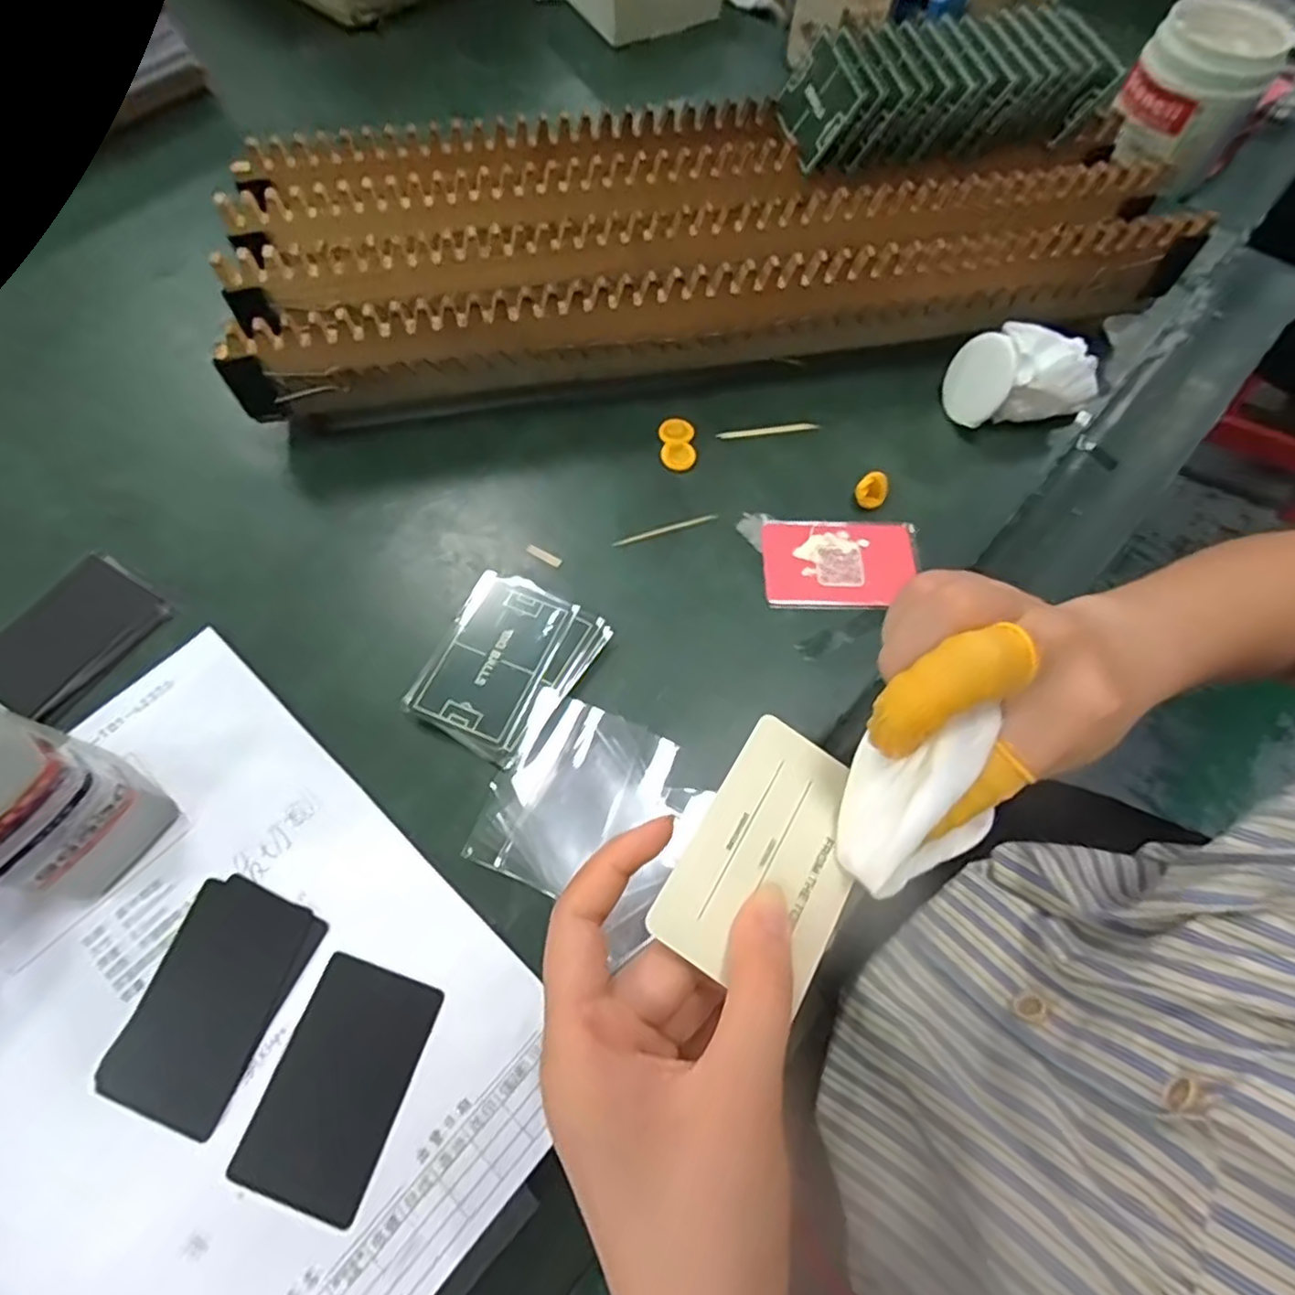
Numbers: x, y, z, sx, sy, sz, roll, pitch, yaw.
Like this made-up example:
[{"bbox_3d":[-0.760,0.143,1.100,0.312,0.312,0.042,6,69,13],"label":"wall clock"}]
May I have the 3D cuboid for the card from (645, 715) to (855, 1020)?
[{"bbox_3d":[0.042,0.069,0.223,0.053,0.004,0.082,34,63,4],"label":"card"}]

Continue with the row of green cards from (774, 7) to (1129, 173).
[{"bbox_3d":[0.192,-0.365,0.438,0.199,0.041,0.087,-6,64,-4],"label":"row of green cards"}]

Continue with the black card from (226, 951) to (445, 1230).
[{"bbox_3d":[-0.125,0.176,0.276,0.052,0.004,0.083,18,65,5],"label":"black card"}]

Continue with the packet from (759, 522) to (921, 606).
[{"bbox_3d":[0.112,-0.049,0.388,0.086,0.005,0.057,3,65,0],"label":"packet"}]

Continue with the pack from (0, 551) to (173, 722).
[{"bbox_3d":[-0.311,-0.006,0.360,0.067,0.004,0.089,33,69,13],"label":"pack"}]

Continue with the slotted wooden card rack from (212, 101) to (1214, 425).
[{"bbox_3d":[0.033,-0.261,0.443,0.563,0.081,0.181,-7,66,-4],"label":"slotted wooden card rack"}]

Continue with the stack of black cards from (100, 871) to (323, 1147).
[{"bbox_3d":[-0.186,0.149,0.289,0.058,0.005,0.088,21,67,9],"label":"stack of black cards"}]

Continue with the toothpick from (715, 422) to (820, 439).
[{"bbox_3d":[0.077,-0.139,0.430,0.065,0.004,0.006,-5,65,-3],"label":"toothpick"}]

